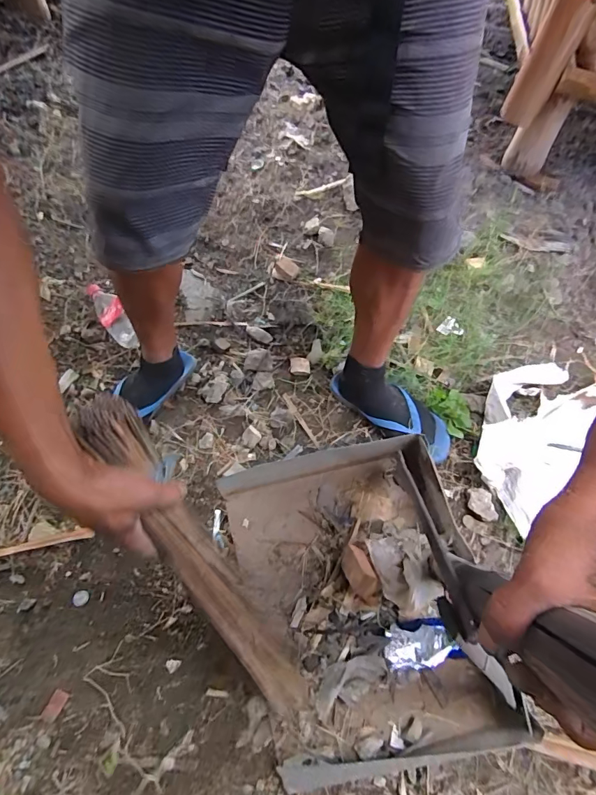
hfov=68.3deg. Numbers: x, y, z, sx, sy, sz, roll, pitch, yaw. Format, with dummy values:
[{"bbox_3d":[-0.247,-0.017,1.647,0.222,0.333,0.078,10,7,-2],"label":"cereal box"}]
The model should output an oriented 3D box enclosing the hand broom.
[{"bbox_3d":[-0.091,0.202,0.481,0.070,0.473,0.043,-30,30,-15],"label":"hand broom"}]

